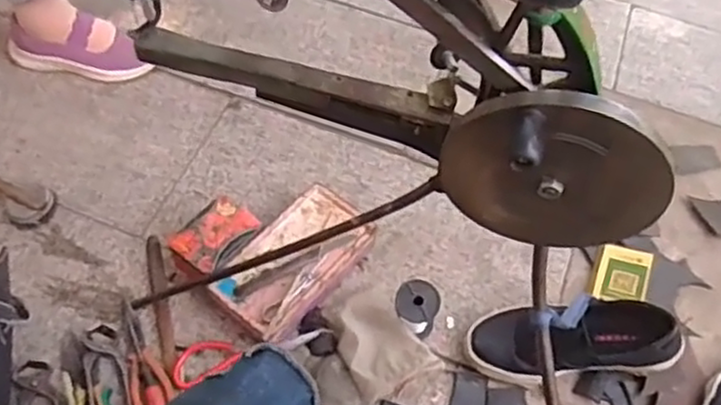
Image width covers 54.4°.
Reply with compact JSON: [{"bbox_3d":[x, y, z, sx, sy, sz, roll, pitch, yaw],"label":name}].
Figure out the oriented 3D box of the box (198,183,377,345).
[{"bbox_3d":[-0.095,0.086,1.021,0.134,0.051,0.243,35,58,21],"label":"box"}]

